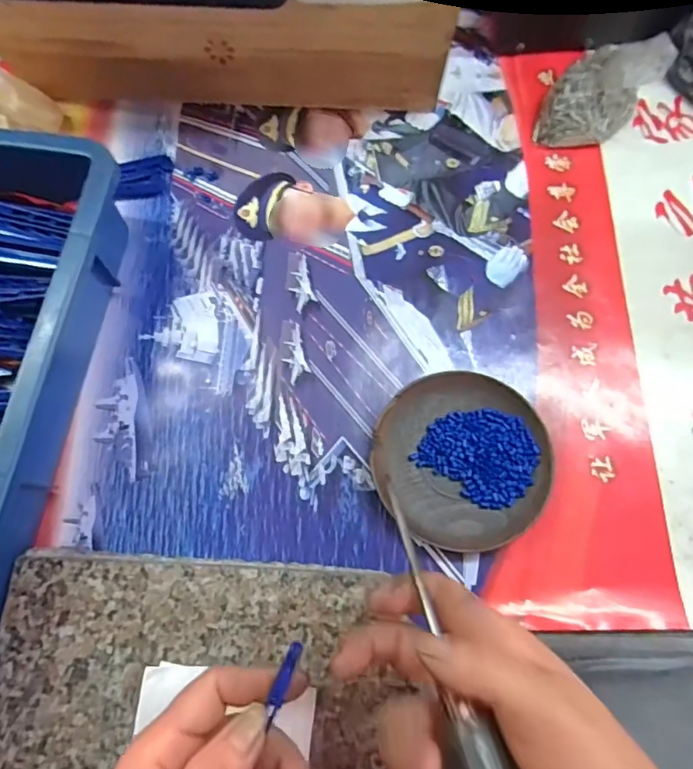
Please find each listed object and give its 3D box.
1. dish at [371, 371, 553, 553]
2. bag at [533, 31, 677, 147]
[{"bbox_3d":[0.076,0.049,0.345,0.111,0.016,0.112,0,72,0],"label":"dish"},{"bbox_3d":[0.195,-0.225,0.401,0.066,0.060,0.073,32,75,10],"label":"bag"}]

